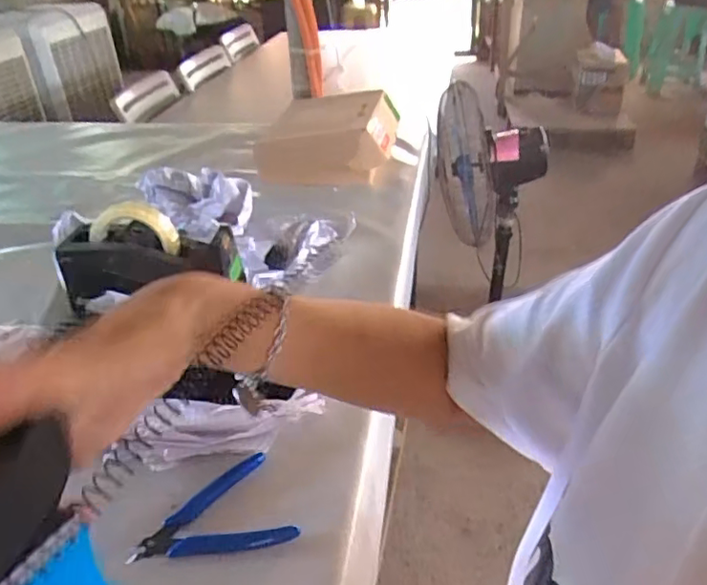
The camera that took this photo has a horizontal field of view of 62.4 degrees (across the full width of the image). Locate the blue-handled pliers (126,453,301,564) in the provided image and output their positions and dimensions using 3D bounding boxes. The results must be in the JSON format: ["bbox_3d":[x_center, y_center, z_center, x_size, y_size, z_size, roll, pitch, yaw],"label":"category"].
[{"bbox_3d":[-0.107,0.169,0.467,0.121,0.010,0.081,-5,33,-4],"label":"blue-handled pliers"}]

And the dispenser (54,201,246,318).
[{"bbox_3d":[-0.248,-0.050,0.717,0.208,0.119,0.084,-7,33,-6],"label":"dispenser"}]

